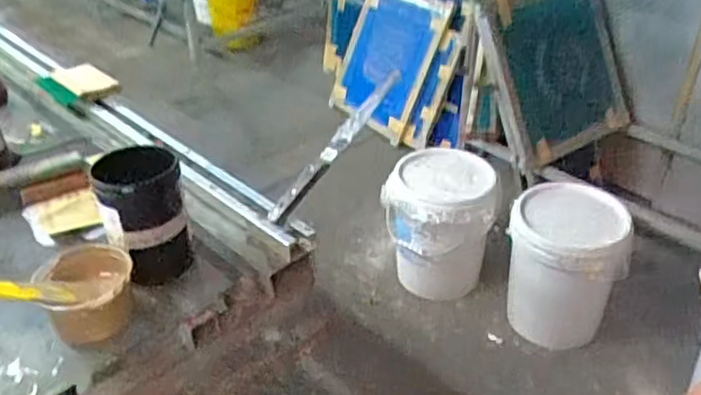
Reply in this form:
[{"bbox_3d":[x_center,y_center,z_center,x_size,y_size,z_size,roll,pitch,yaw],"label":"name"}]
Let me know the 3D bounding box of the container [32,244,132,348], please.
[{"bbox_3d":[-0.315,0.114,0.794,0.102,0.063,0.112,-2,33,1],"label":"container"}]

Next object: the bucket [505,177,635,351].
[{"bbox_3d":[0.599,0.189,1.855,0.295,0.403,0.293,-2,33,1],"label":"bucket"}]

